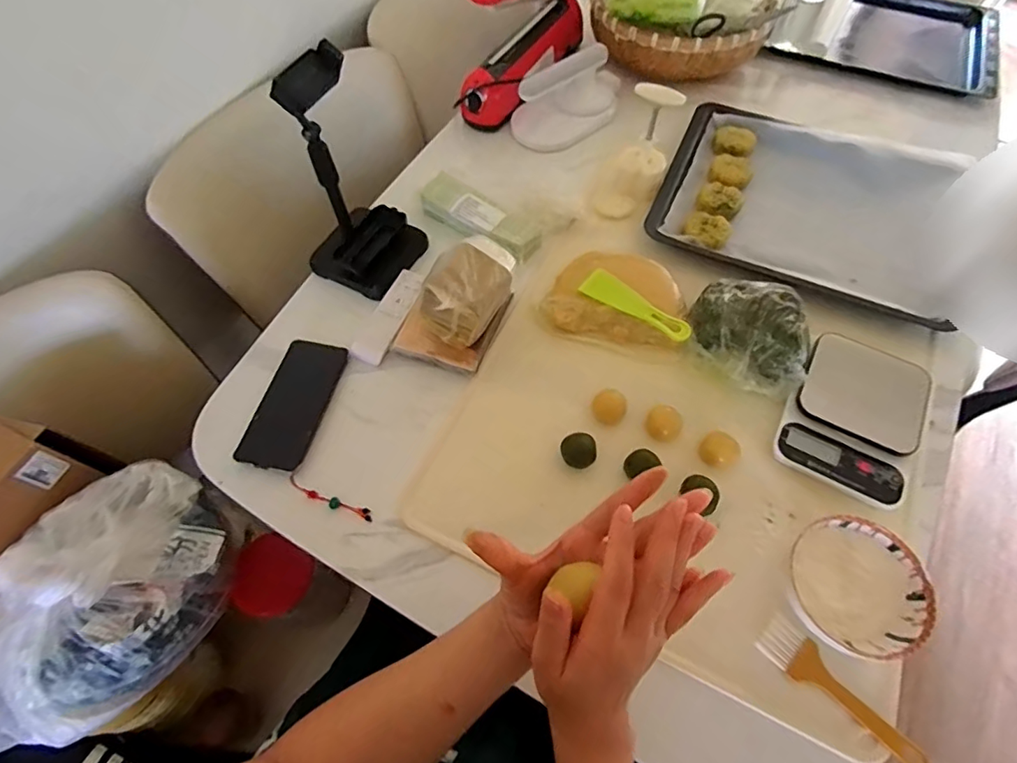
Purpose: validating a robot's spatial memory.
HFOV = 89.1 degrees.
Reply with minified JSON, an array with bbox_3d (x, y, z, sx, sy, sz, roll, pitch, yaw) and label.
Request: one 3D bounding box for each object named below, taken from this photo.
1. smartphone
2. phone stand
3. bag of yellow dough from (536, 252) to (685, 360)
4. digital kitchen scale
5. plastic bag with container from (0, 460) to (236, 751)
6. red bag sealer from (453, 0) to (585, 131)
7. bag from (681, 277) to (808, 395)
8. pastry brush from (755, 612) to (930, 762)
[{"bbox_3d":[-0.244,0.024,0.591,0.073,0.010,0.156,12,62,8],"label":"smartphone"},{"bbox_3d":[-0.188,-0.224,0.590,0.116,0.233,0.125,25,64,14],"label":"phone stand"},{"bbox_3d":[0.129,-0.099,0.634,0.167,0.031,0.122,11,62,7],"label":"bag of yellow dough"},{"bbox_3d":[0.374,0.032,0.556,0.125,0.023,0.174,25,64,14],"label":"digital kitchen scale"},{"bbox_3d":[-0.417,0.210,0.498,0.174,0.166,0.271,30,66,16],"label":"plastic bag with container"},{"bbox_3d":[0.031,-0.549,0.806,0.067,0.185,0.298,29,66,16],"label":"red bag sealer"},{"bbox_3d":[0.279,-0.063,0.583,0.140,0.059,0.121,34,67,18],"label":"bag"},{"bbox_3d":[0.291,0.273,0.454,0.146,0.014,0.037,38,69,20],"label":"pastry brush"}]

